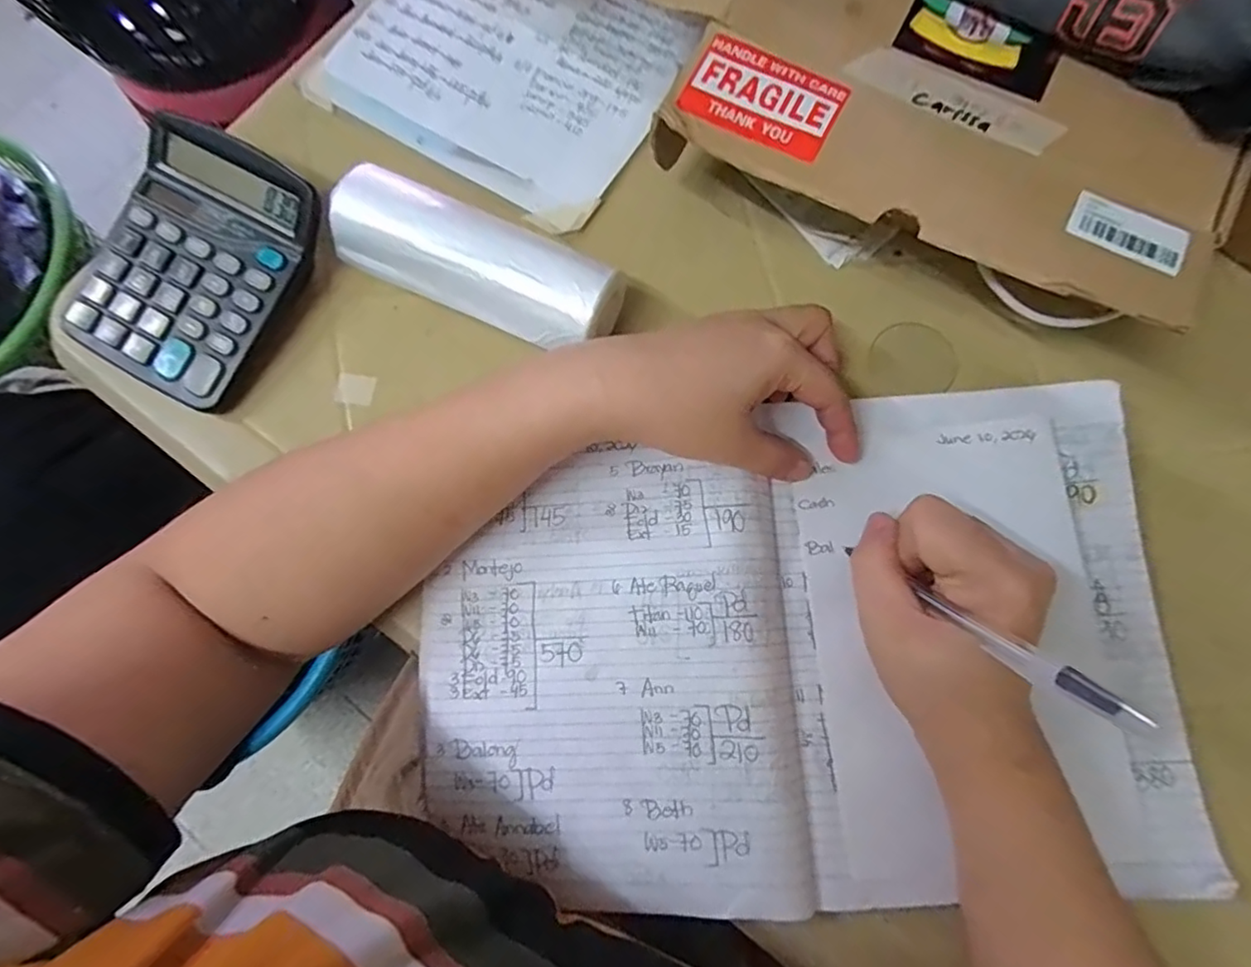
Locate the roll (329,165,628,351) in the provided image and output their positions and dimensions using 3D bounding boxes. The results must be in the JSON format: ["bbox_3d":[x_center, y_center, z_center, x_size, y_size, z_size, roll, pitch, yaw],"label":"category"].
[{"bbox_3d":[-0.085,-0.120,0.329,0.166,0.049,0.053,22,79,6],"label":"roll"}]

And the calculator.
[{"bbox_3d":[-0.250,-0.128,0.339,0.116,0.045,0.143,30,80,8],"label":"calculator"}]

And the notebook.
[{"bbox_3d":[0.084,0.079,0.297,0.371,0.020,0.236,-5,76,0],"label":"notebook"}]

